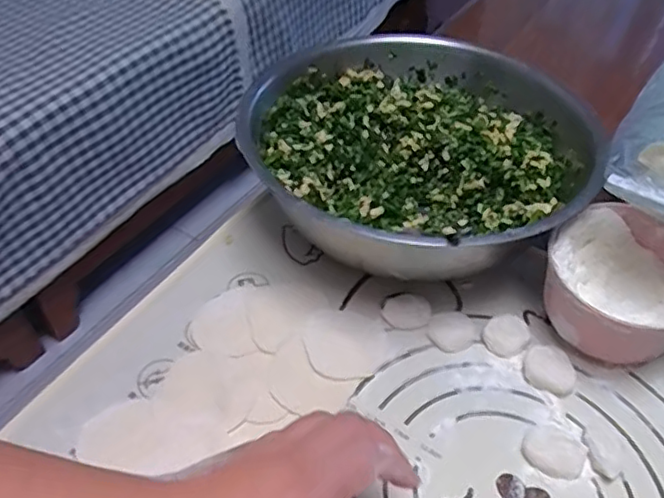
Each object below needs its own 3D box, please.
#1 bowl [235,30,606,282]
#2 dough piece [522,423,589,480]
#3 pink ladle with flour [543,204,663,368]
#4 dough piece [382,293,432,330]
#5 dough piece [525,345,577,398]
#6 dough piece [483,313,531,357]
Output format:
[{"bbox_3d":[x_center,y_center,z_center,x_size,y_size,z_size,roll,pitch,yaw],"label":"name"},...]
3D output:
[{"bbox_3d":[0.085,-0.076,0.569,0.273,0.105,0.293,0,48,0],"label":"bowl"},{"bbox_3d":[0.151,0.135,0.422,0.032,0.018,0.039,-33,55,-26],"label":"dough piece"},{"bbox_3d":[0.312,0.060,0.389,0.340,0.085,0.112,20,45,41],"label":"pink ladle with flour"},{"bbox_3d":[0.061,0.051,0.511,0.038,0.006,0.032,2,48,2],"label":"dough piece"},{"bbox_3d":[0.163,0.090,0.467,0.037,0.013,0.034,0,48,0],"label":"dough piece"},{"bbox_3d":[0.137,0.067,0.491,0.039,0.009,0.031,-33,56,-27],"label":"dough piece"}]

